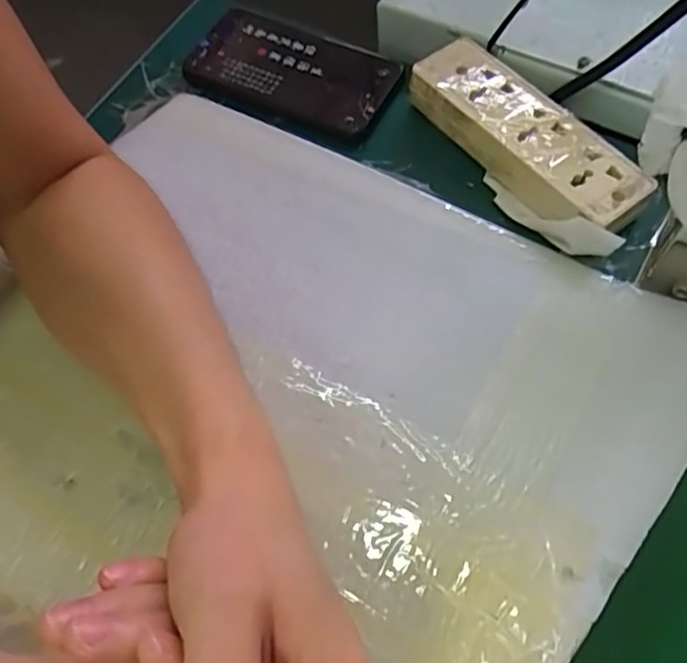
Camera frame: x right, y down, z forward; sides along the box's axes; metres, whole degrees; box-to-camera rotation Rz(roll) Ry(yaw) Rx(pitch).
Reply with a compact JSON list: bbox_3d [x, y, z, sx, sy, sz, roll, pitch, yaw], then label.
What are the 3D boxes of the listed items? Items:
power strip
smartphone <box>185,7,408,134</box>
[{"bbox_3d":[0.117,-0.124,0.393,0.051,0.032,0.166,-35,68,-12],"label":"power strip"},{"bbox_3d":[-0.040,-0.196,0.454,0.155,0.013,0.082,23,69,13],"label":"smartphone"}]

